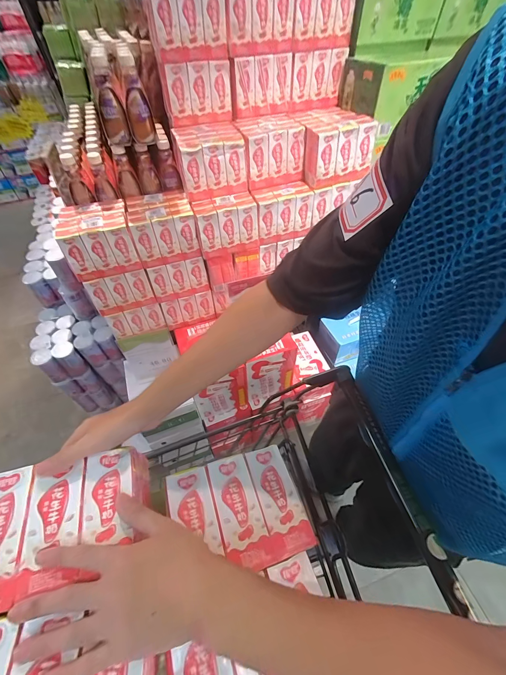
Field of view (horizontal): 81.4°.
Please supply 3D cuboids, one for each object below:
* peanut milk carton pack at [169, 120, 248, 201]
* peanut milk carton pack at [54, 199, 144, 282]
[{"bbox_3d":[-0.118,-0.495,0.819,0.167,0.123,0.155,-13,53,-11],"label":"peanut milk carton pack"},{"bbox_3d":[-0.417,-0.270,0.806,0.167,0.126,0.151,-16,54,-13],"label":"peanut milk carton pack"}]

